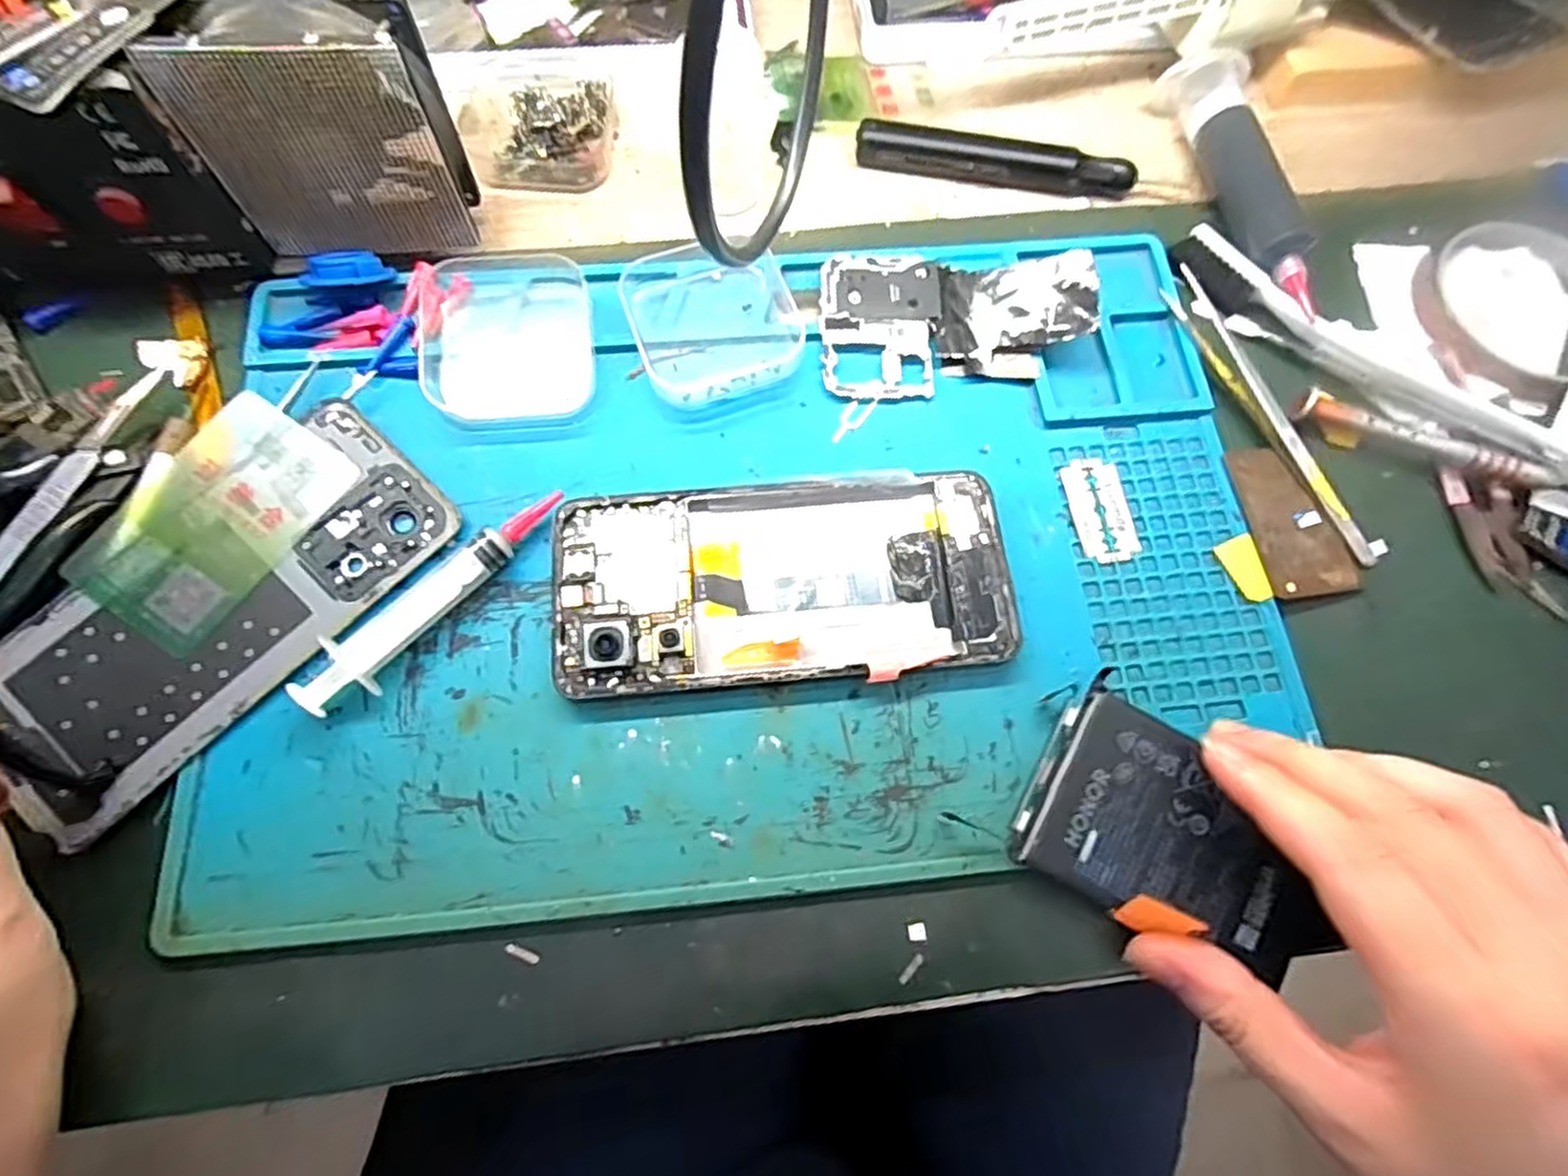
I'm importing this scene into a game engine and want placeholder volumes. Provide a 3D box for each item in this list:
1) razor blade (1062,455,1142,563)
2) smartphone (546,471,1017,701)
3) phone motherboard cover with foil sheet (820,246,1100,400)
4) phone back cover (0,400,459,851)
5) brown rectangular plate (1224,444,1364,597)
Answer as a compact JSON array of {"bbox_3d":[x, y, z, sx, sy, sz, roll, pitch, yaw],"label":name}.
[{"bbox_3d":[0.121,-0.031,0.276,0.023,0.004,0.043,-8,72,-5],"label":"razor blade"},{"bbox_3d":[-0.001,-0.002,0.259,0.158,0.009,0.073,-5,72,-4],"label":"smartphone"},{"bbox_3d":[0.069,-0.108,0.292,0.105,0.011,0.062,-2,80,5],"label":"phone motherboard cover with foil sheet"},{"bbox_3d":[-0.188,0.005,0.244,0.064,0.008,0.153,43,75,4],"label":"phone back cover"},{"bbox_3d":[0.193,-0.026,0.277,0.035,0.004,0.061,-8,72,-5],"label":"brown rectangular plate"}]

